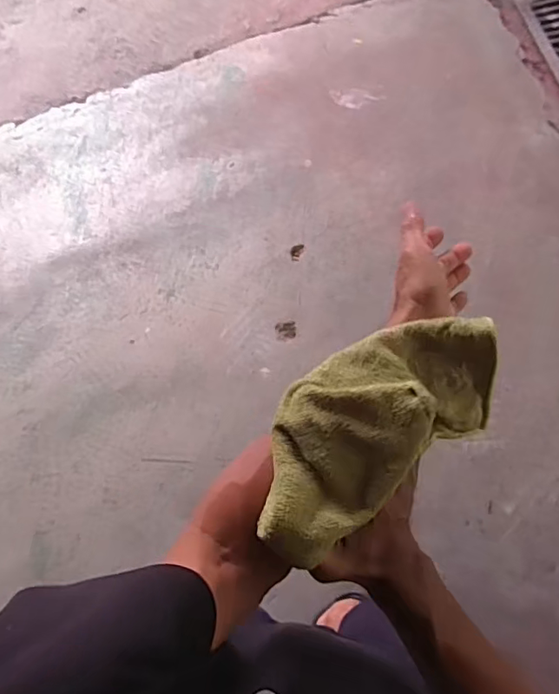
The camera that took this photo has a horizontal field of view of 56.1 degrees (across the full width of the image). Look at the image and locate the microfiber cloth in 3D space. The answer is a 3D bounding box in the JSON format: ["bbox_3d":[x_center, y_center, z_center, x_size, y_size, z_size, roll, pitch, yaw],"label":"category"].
[{"bbox_3d":[0.069,0.051,0.387,0.216,0.077,0.102,-35,70,-23],"label":"microfiber cloth"}]

